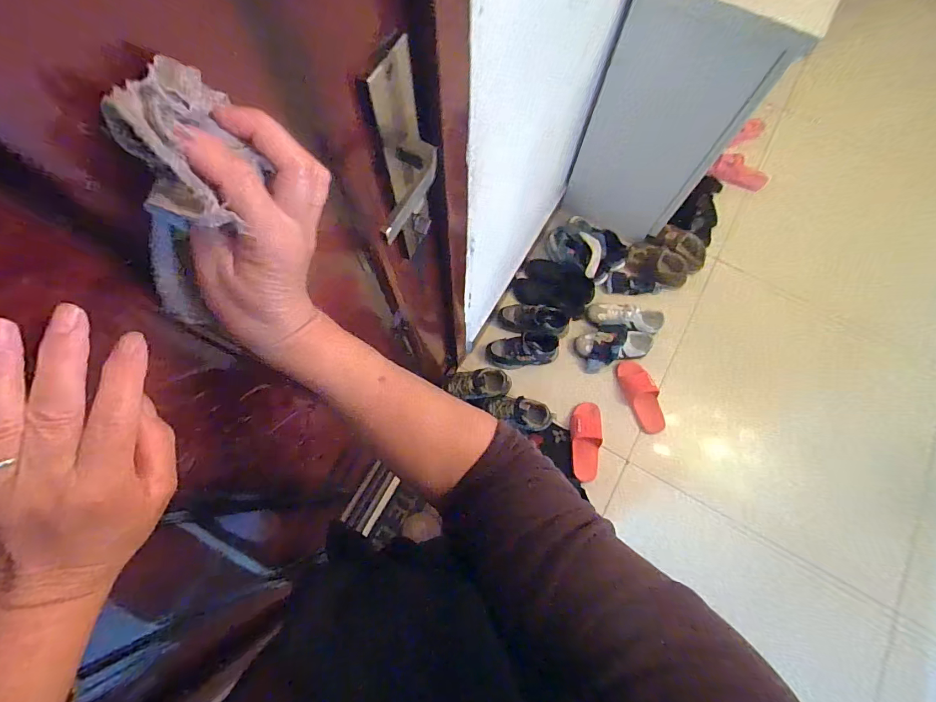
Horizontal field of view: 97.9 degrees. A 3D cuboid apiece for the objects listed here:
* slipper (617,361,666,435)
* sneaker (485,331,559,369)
[{"bbox_3d":[0.559,0.147,1.315,0.092,0.066,0.241,-16,74,-5],"label":"slipper"},{"bbox_3d":[0.177,0.002,1.295,0.231,0.099,0.094,-6,73,-3],"label":"sneaker"}]

